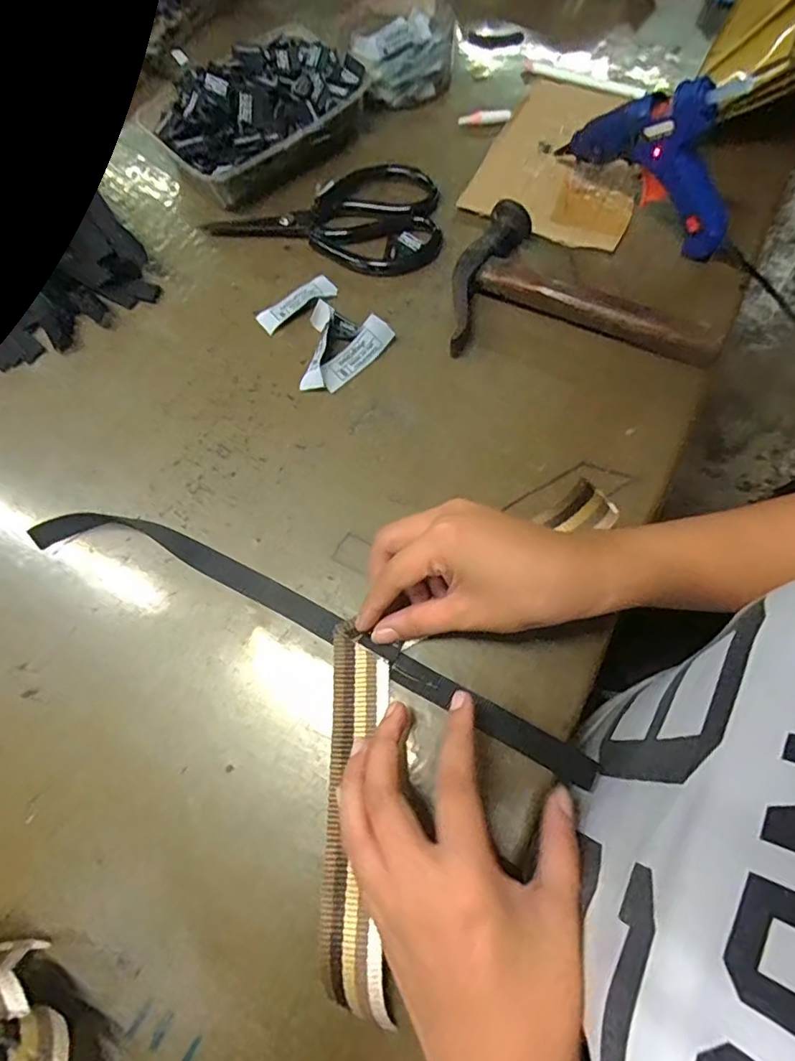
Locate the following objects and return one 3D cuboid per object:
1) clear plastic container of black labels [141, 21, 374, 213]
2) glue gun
[{"bbox_3d":[-0.113,-0.343,0.459,0.167,0.044,0.119,-42,73,-12],"label":"clear plastic container of black labels"},{"bbox_3d":[0.180,-0.260,0.385,0.131,0.091,0.027,41,76,16],"label":"glue gun"}]

